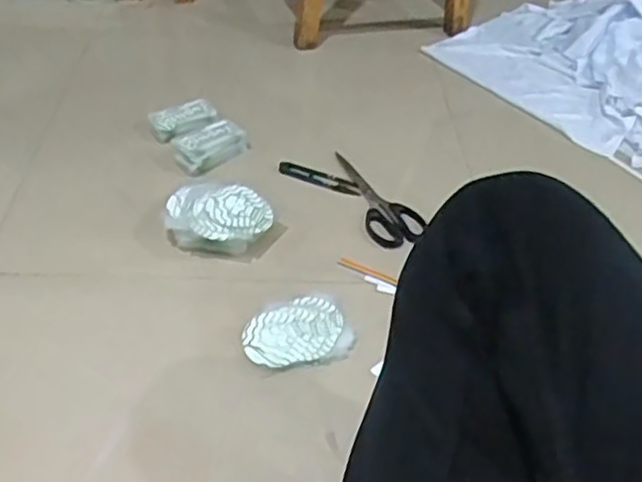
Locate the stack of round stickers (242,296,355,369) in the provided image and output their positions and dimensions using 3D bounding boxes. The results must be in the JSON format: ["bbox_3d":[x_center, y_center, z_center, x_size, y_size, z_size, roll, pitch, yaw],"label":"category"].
[{"bbox_3d":[-0.026,0.098,0.713,0.108,0.013,0.079,-14,46,-20],"label":"stack of round stickers"}]

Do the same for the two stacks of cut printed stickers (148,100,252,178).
[{"bbox_3d":[-0.172,-0.150,0.946,0.091,0.045,0.133,-21,49,-26],"label":"two stacks of cut printed stickers"}]

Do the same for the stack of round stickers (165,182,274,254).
[{"bbox_3d":[-0.120,-0.024,0.802,0.124,0.053,0.090,4,42,-2],"label":"stack of round stickers"}]

